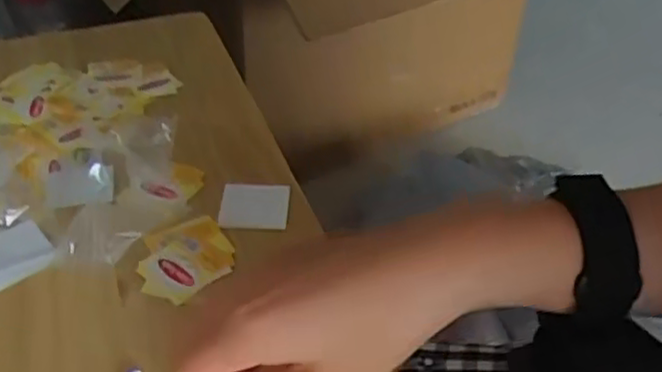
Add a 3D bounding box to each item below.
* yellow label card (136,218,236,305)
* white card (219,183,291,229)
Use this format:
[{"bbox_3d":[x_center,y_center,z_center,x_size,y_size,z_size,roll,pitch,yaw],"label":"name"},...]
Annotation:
[{"bbox_3d":[-0.086,0.043,0.418,0.054,0.005,0.062,-20,46,-18],"label":"yellow label card"},{"bbox_3d":[-0.050,0.013,0.466,0.045,0.005,0.043,-3,41,4],"label":"white card"}]

